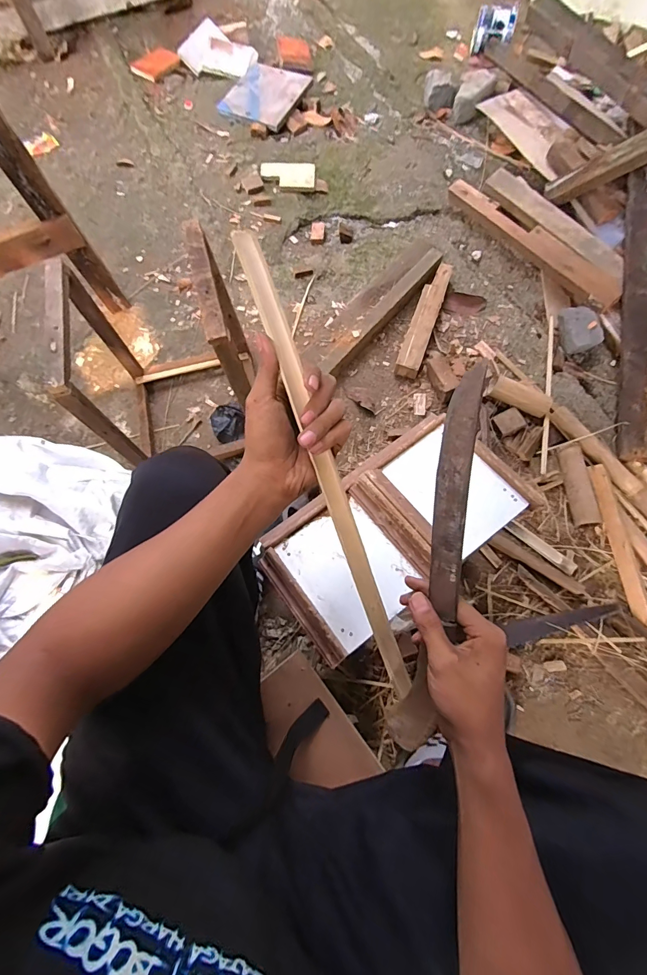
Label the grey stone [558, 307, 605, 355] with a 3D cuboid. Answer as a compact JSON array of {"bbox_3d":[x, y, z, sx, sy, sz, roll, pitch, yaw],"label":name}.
[{"bbox_3d":[0.648,-0.395,0.963,0.084,0.073,0.120,3,73,3],"label":"grey stone"}]

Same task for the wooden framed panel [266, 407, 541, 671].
[{"bbox_3d":[0.099,0.052,0.540,0.366,0.047,0.194,-36,75,-9],"label":"wooden framed panel"}]

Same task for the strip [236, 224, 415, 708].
[{"bbox_3d":[0.009,0.004,0.350,0.020,0.014,0.442,-21,103,-6],"label":"strip"}]

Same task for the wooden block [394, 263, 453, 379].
[{"bbox_3d":[0.263,-0.436,0.993,0.058,0.051,0.346,19,74,8],"label":"wooden block"}]

